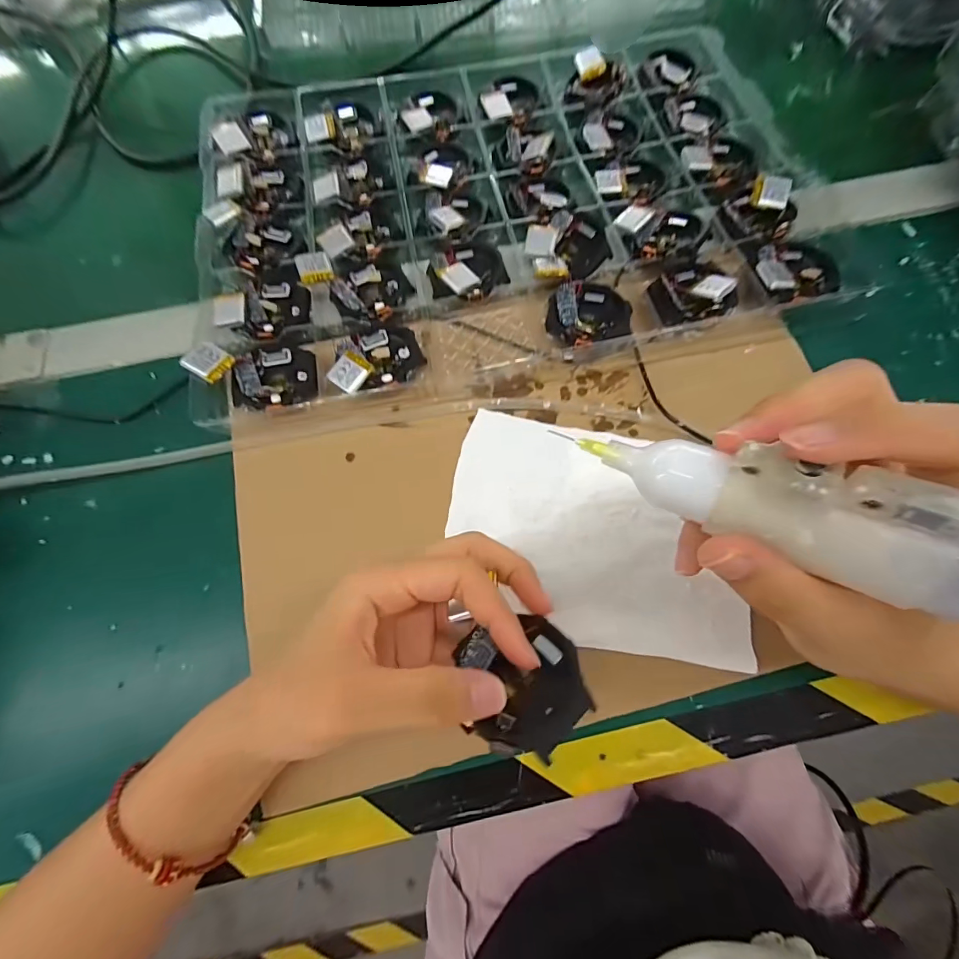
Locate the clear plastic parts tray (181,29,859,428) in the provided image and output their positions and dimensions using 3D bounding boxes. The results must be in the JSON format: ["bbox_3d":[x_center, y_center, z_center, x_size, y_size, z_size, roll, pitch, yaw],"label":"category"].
[{"bbox_3d":[0.009,-0.208,0.301,0.410,0.024,0.289,-12,74,-2],"label":"clear plastic parts tray"}]

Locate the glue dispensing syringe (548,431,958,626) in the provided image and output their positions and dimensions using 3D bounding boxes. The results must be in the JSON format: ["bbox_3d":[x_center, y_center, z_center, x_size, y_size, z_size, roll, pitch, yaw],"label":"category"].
[{"bbox_3d":[0.098,0.015,0.115,0.150,0.027,0.030,25,75,30],"label":"glue dispensing syringe"}]

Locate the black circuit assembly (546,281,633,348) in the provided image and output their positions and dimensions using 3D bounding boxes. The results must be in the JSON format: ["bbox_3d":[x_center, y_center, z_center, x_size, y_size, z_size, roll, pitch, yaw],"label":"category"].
[{"bbox_3d":[0.070,-0.107,0.269,0.052,0.015,0.045,-27,75,-6],"label":"black circuit assembly"}]

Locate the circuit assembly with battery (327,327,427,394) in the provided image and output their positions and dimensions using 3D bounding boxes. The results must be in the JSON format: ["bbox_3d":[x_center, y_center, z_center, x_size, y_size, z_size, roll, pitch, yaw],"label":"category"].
[{"bbox_3d":[-0.066,-0.078,0.263,0.056,0.019,0.044,-18,74,-3],"label":"circuit assembly with battery"}]

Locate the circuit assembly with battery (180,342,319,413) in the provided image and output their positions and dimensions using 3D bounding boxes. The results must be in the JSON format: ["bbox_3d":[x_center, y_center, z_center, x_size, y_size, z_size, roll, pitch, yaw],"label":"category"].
[{"bbox_3d":[-0.139,-0.064,0.255,0.066,0.025,0.046,-10,74,-1],"label":"circuit assembly with battery"}]

